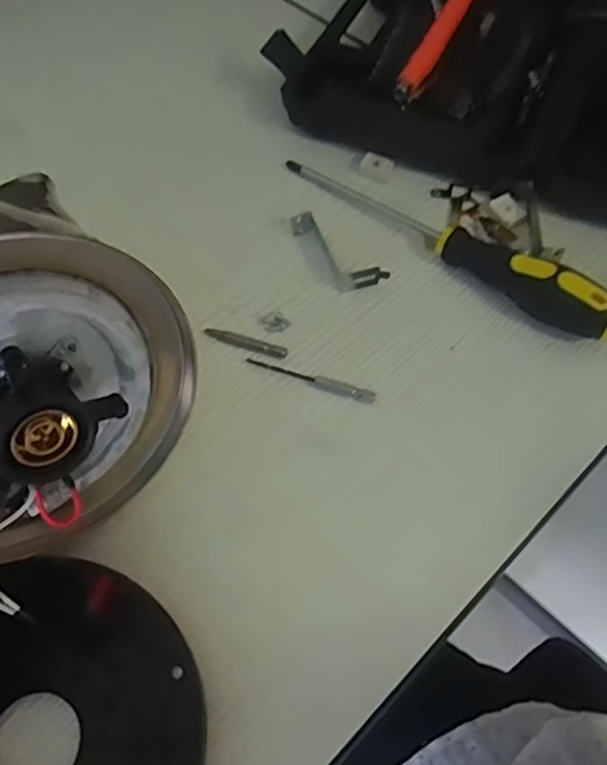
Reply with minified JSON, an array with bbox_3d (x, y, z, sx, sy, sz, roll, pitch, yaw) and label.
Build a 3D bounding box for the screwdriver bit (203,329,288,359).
[{"bbox_3d":[-0.032,-0.023,0.366,0.048,0.004,0.008,18,64,11],"label":"screwdriver bit"}]

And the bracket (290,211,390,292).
[{"bbox_3d":[0.016,-0.075,0.388,0.066,0.015,0.023,40,69,20],"label":"bracket"}]

